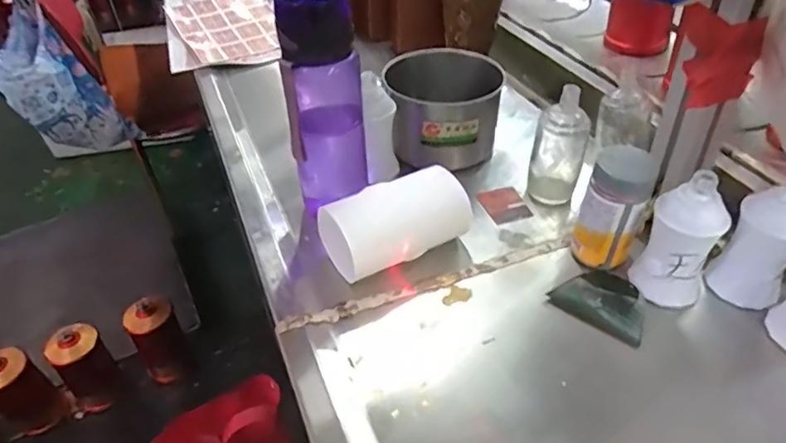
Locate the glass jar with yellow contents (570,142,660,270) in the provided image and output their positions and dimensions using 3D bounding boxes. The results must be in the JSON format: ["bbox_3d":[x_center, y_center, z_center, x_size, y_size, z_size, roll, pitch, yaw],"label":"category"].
[{"bbox_3d":[0.195,-0.010,0.501,0.051,0.107,0.045,20,47,25],"label":"glass jar with yellow contents"}]

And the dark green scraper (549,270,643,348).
[{"bbox_3d":[0.187,0.068,0.497,0.079,0.016,0.055,26,49,30],"label":"dark green scraper"}]

